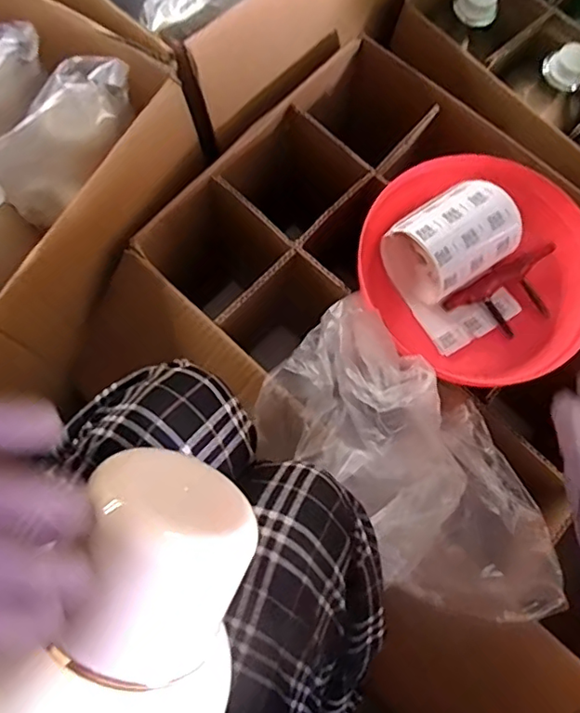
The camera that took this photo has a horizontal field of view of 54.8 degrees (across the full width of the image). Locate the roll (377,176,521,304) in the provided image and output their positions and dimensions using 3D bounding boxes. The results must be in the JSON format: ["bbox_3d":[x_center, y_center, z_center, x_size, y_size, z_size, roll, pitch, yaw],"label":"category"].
[{"bbox_3d":[0.156,-0.110,0.538,0.119,0.073,0.082,-36,79,-9],"label":"roll"}]

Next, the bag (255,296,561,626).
[{"bbox_3d":[0.114,0.095,0.488,0.315,0.080,0.172,38,78,8],"label":"bag"}]

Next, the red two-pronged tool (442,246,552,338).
[{"bbox_3d":[0.220,-0.060,0.553,0.113,0.022,0.065,-28,78,-8],"label":"red two-pronged tool"}]

